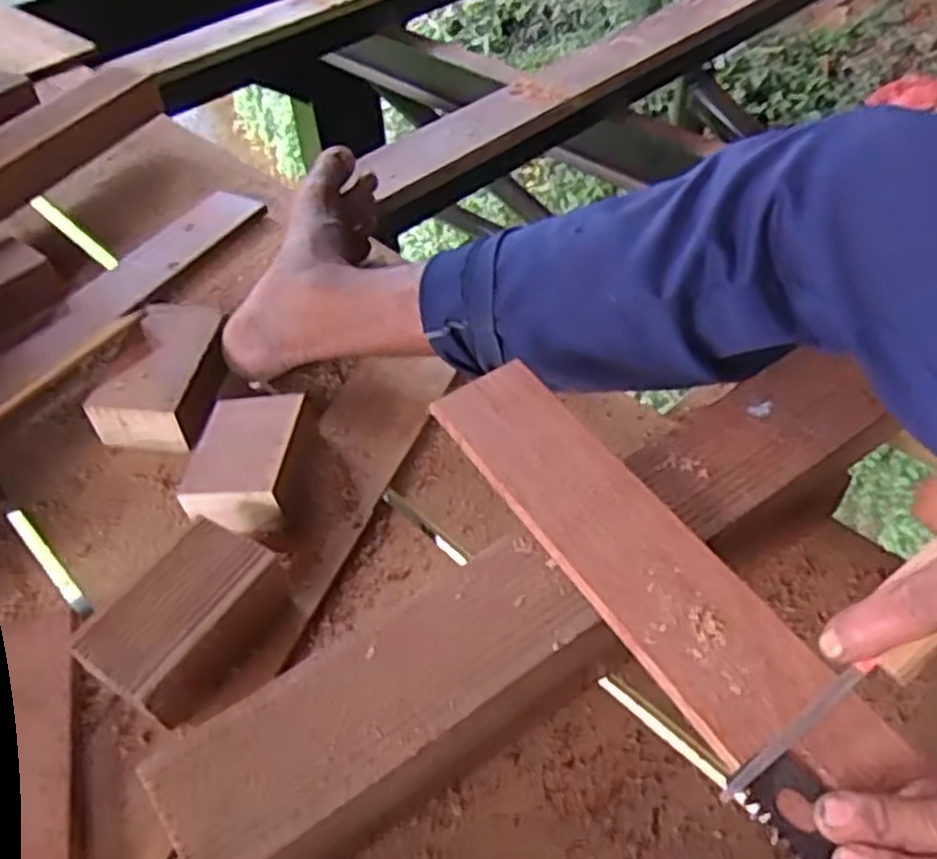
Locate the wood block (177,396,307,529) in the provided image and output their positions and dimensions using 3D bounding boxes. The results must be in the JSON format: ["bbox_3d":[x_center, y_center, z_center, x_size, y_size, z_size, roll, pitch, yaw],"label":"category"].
[{"bbox_3d":[-0.151,0.022,0.553,0.071,0.044,0.095,1,46,6],"label":"wood block"}]

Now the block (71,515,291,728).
[{"bbox_3d":[-0.162,0.112,0.466,0.068,0.047,0.104,21,52,23],"label":"block"}]

